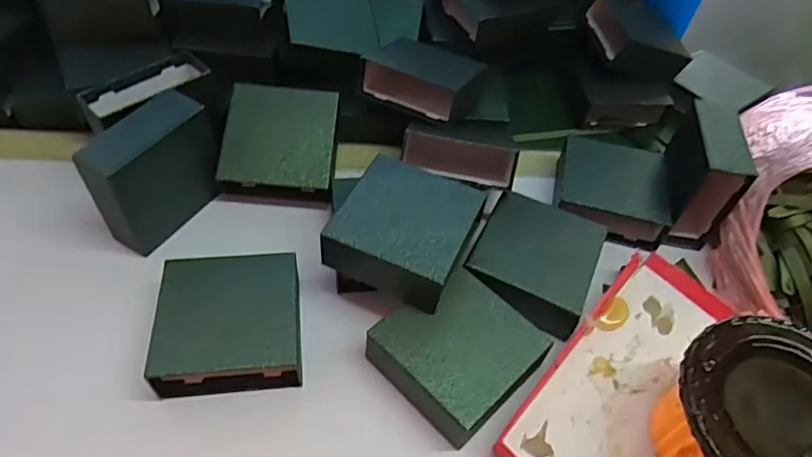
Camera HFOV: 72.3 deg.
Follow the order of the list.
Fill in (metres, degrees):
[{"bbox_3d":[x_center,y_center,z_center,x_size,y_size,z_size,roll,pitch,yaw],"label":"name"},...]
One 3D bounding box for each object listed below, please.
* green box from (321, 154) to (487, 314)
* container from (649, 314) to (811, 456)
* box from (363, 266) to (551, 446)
[{"bbox_3d":[-0.001,0.001,0.399,0.092,0.041,0.097,23,52,12],"label":"green box"},{"bbox_3d":[0.210,0.121,0.332,0.112,0.071,0.113,3,51,-4],"label":"container"},{"bbox_3d":[0.036,0.083,0.381,0.090,0.030,0.091,-36,63,-29],"label":"box"}]

